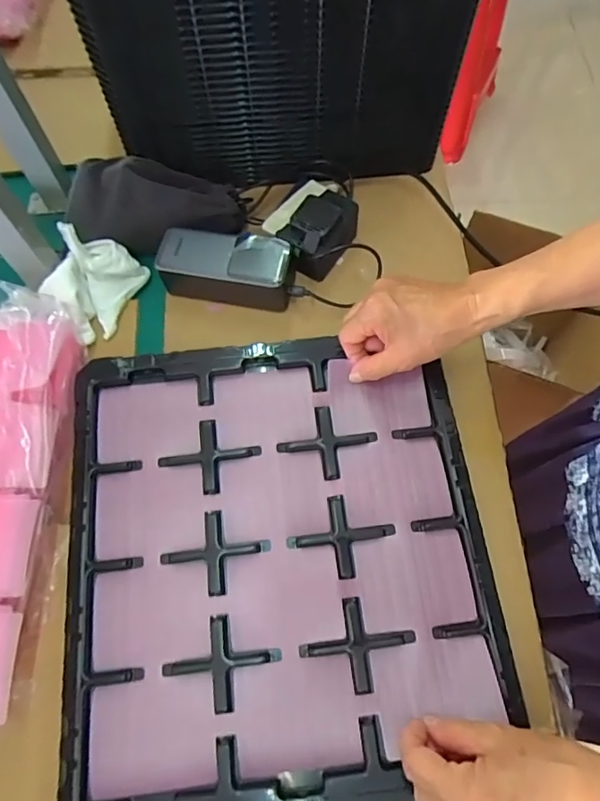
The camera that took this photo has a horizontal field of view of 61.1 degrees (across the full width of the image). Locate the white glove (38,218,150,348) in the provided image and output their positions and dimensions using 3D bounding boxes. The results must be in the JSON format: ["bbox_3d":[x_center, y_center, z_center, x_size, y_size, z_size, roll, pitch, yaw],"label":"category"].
[{"bbox_3d":[-0.208,-0.118,0.504,0.061,0.072,0.102,21,70,10],"label":"white glove"}]

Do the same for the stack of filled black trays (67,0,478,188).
[{"bbox_3d":[-0.029,-0.454,0.545,0.330,0.209,0.359,-4,68,0],"label":"stack of filled black trays"}]

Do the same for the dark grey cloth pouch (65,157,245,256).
[{"bbox_3d":[-0.153,-0.211,0.534,0.182,0.052,0.091,-1,68,1],"label":"dark grey cloth pouch"}]

